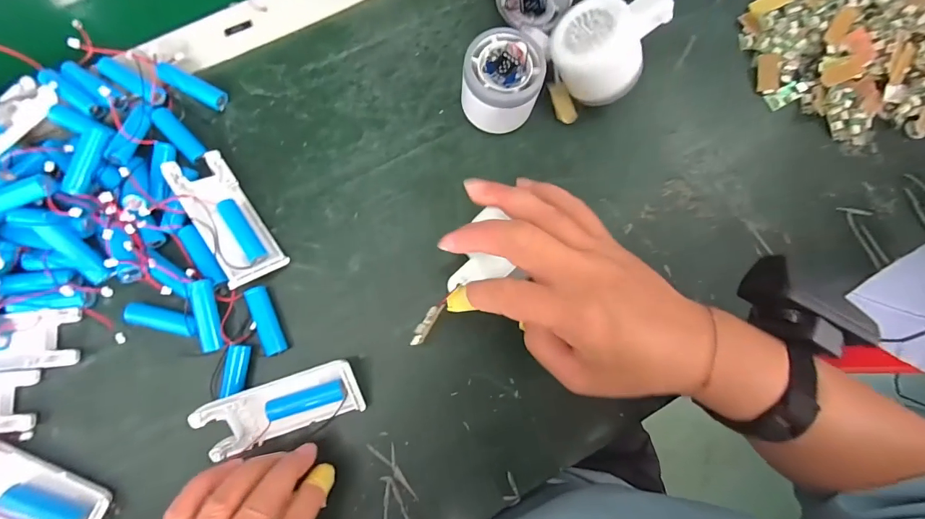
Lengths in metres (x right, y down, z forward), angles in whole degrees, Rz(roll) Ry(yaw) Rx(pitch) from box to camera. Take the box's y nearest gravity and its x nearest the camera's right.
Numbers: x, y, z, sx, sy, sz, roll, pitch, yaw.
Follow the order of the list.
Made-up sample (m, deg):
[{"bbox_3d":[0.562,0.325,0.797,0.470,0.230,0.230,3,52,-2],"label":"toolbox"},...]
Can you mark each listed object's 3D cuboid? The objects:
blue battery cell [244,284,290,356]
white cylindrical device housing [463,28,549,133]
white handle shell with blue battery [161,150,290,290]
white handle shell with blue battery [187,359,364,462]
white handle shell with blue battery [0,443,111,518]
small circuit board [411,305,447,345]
[{"bbox_3d":[-0.143,0.044,0.297,0.015,0.012,0.052,-21,84,-6],"label":"blue battery cell"},{"bbox_3d":[0.029,-0.135,0.313,0.057,0.050,0.058,0,82,-3],"label":"white cylindrical device housing"},{"bbox_3d":[-0.174,-0.029,0.300,0.039,0.020,0.101,-30,83,-32],"label":"white handle shell with blue battery"},{"bbox_3d":[-0.124,0.101,0.282,0.103,0.019,0.040,-18,104,-8],"label":"white handle shell with blue battery"},{"bbox_3d":[-0.288,0.157,0.268,0.099,0.017,0.043,26,81,1],"label":"white handle shell with blue battery"},{"bbox_3d":[-0.023,0.041,0.261,0.009,0.006,0.032,34,69,2],"label":"small circuit board"}]

